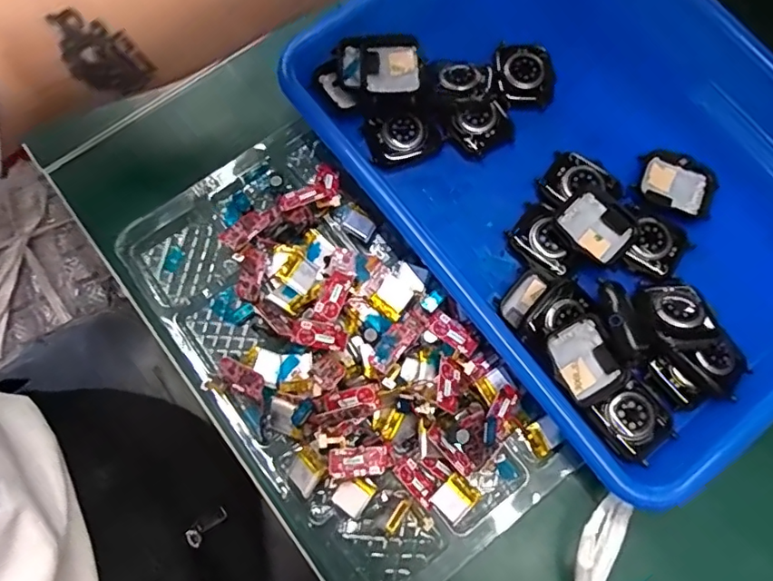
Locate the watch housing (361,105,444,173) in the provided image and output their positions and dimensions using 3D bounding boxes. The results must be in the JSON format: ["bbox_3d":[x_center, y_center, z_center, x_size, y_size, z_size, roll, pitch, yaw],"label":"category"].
[{"bbox_3d":[0.010,-0.091,0.319,0.042,0.014,0.032,-18,76,-6],"label":"watch housing"}]

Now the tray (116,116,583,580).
[{"bbox_3d":[-0.029,0.029,0.294,0.138,0.025,0.258,-36,79,-10],"label":"tray"}]

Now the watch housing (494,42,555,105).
[{"bbox_3d":[0.086,-0.135,0.331,0.036,0.008,0.040,-2,75,-2],"label":"watch housing"}]

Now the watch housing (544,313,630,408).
[{"bbox_3d":[0.103,0.037,0.279,0.035,0.016,0.041,-31,78,-9],"label":"watch housing"}]

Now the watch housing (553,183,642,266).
[{"bbox_3d":[0.117,-0.035,0.302,0.039,0.012,0.042,-40,80,-11],"label":"watch housing"}]

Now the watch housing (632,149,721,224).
[{"bbox_3d":[0.170,-0.061,0.316,0.044,0.010,0.037,27,76,5],"label":"watch housing"}]

